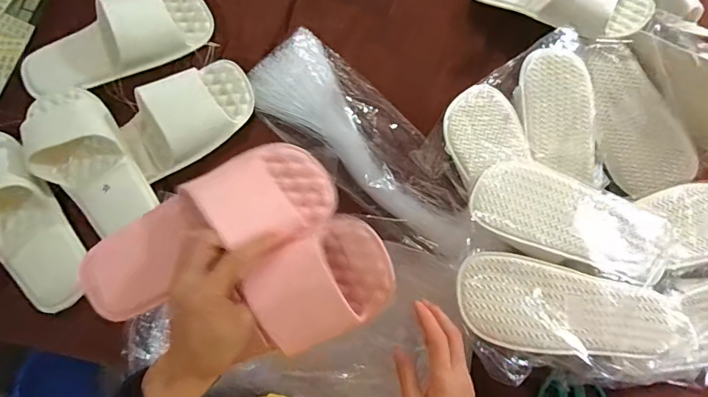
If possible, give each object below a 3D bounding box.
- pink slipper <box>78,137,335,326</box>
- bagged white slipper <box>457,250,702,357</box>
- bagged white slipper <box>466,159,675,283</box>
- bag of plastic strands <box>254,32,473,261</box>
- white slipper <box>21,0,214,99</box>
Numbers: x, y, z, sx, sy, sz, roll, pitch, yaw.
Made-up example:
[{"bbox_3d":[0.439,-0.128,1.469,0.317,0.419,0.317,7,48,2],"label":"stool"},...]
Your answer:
[{"bbox_3d":[-0.132,0.025,0.396,0.231,0.049,0.099,-29,81,-7],"label":"pink slipper"},{"bbox_3d":[0.244,0.126,0.490,0.248,0.029,0.099,12,80,2],"label":"bagged white slipper"},{"bbox_3d":[0.259,0.026,0.520,0.234,0.036,0.108,24,80,4],"label":"bagged white slipper"},{"bbox_3d":[-0.005,-0.066,0.604,0.118,0.034,0.382,-35,80,-8],"label":"bag of plastic strands"},{"bbox_3d":[-0.336,-0.222,0.624,0.268,0.056,0.116,-29,79,-7],"label":"white slipper"}]

